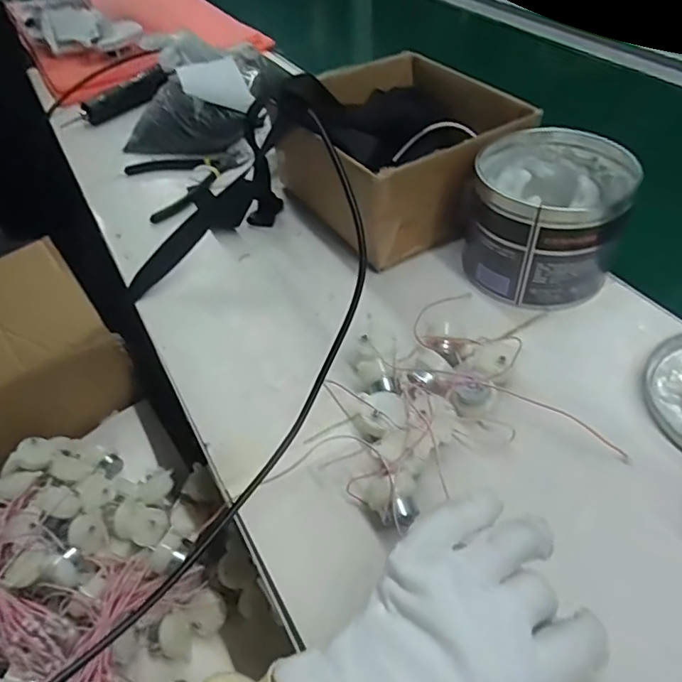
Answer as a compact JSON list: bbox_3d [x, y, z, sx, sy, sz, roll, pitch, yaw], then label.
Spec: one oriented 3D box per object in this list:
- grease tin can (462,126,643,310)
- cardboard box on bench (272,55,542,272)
[{"bbox_3d":[0.177,-0.111,0.467,0.118,0.102,0.129,-2,48,3],"label":"grease tin can"},{"bbox_3d":[0.059,-0.191,0.556,0.199,0.111,0.213,-24,50,-16],"label":"cardboard box on bench"}]

